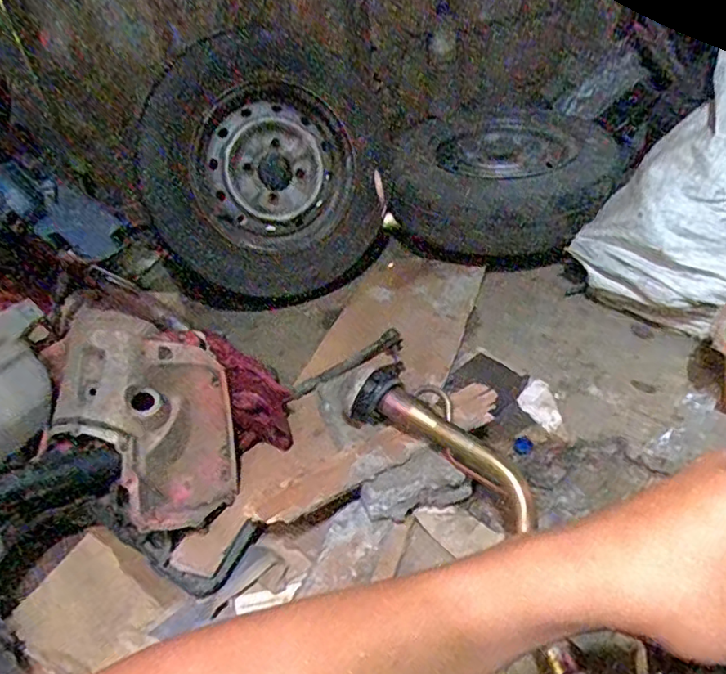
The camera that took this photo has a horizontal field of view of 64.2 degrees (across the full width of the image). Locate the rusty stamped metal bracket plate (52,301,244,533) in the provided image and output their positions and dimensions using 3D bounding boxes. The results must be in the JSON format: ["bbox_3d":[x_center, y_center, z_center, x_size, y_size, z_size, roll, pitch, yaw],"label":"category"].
[{"bbox_3d":[-0.328,0.130,0.895,0.249,0.308,0.080,7,-13,-31],"label":"rusty stamped metal bracket plate"}]

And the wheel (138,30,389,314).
[{"bbox_3d":[-0.191,-0.343,1.274,0.193,0.573,0.575,25,50,33],"label":"wheel"}]

